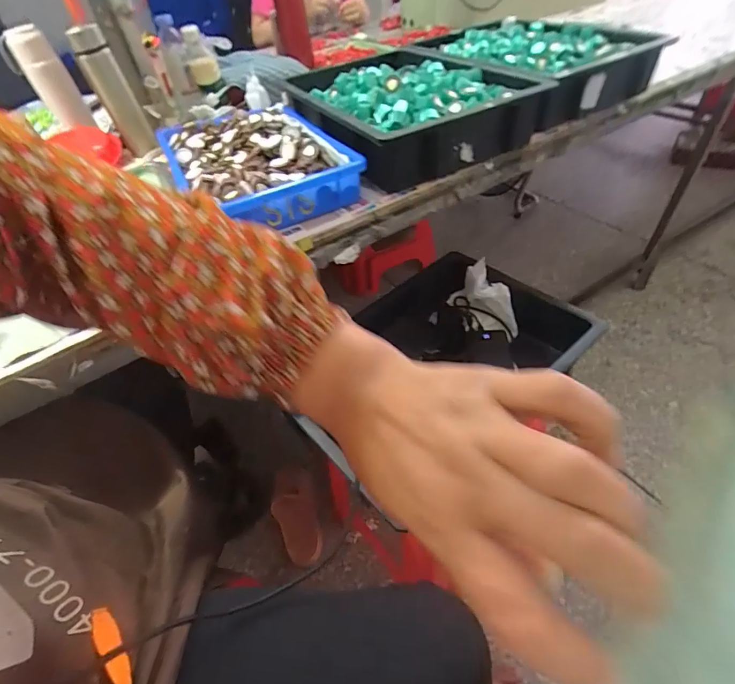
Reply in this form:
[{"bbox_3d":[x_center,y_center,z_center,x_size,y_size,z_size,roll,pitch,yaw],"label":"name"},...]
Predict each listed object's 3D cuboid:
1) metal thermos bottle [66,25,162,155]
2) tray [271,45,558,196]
[{"bbox_3d":[-0.463,-0.451,0.755,0.059,0.204,0.059,-29,50,-19],"label":"metal thermos bottle"},{"bbox_3d":[0.060,-0.423,0.751,0.330,0.111,0.463,-20,48,-12],"label":"tray"}]

